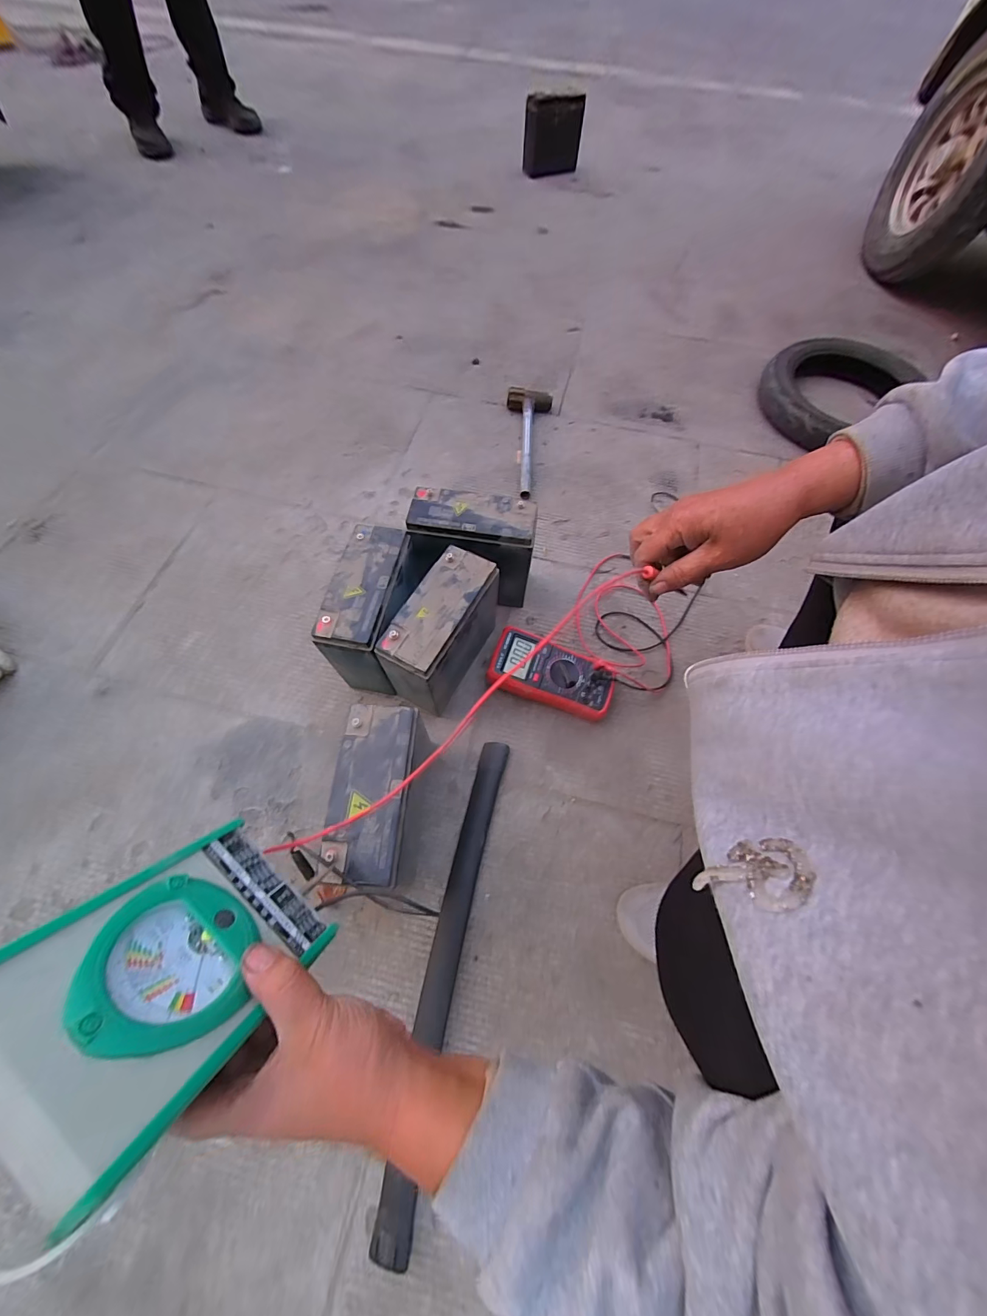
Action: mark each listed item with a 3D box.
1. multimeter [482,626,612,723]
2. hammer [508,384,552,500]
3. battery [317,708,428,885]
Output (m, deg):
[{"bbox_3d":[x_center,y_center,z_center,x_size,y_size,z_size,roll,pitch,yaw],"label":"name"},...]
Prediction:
[{"bbox_3d":[0.086,0.024,0.624,0.181,0.052,0.094,17,66,5],"label":"multimeter"},{"bbox_3d":[0.075,-0.451,0.864,0.093,0.036,0.304,3,65,-1],"label":"hammer"},{"bbox_3d":[-0.125,0.161,0.490,0.081,0.171,0.175,5,65,0],"label":"battery"}]

